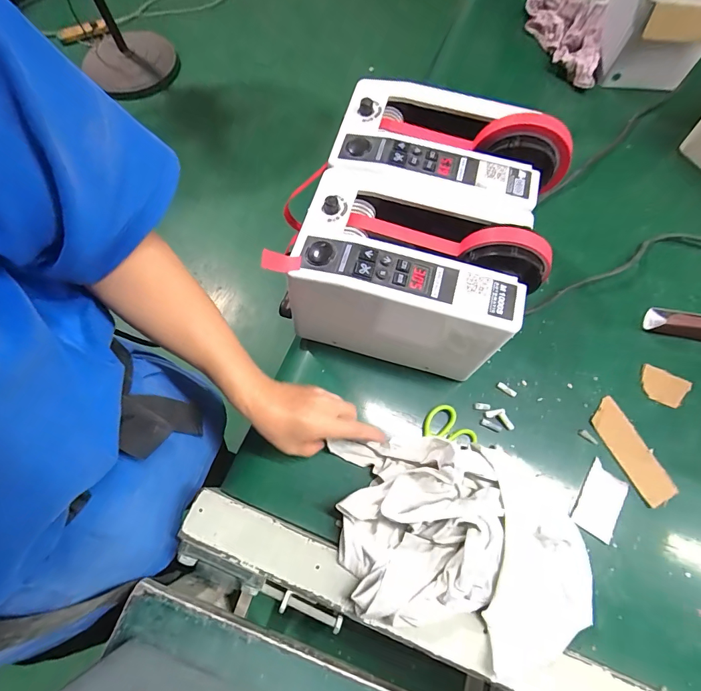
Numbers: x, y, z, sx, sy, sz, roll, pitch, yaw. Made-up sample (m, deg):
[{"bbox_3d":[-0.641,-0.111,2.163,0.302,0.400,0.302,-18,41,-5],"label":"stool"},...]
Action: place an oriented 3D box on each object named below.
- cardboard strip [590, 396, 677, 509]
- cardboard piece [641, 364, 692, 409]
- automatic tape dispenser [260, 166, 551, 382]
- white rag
[{"bbox_3d":[0.312,0.117,0.429,0.039,0.004,0.114,-24,71,-11],"label":"cardboard strip"},{"bbox_3d":[0.370,0.049,0.455,0.052,0.004,0.039,23,78,11],"label":"cardboard piece"},{"bbox_3d":[0.062,-0.069,0.411,0.237,0.157,0.136,15,69,4],"label":"automatic tape dispenser"},{"bbox_3d":[0.109,0.183,0.356,0.245,0.060,0.177,12,68,3],"label":"white rag"}]

